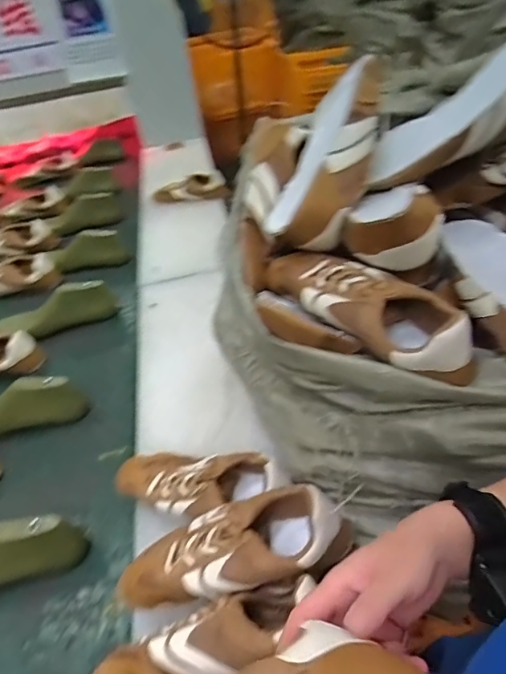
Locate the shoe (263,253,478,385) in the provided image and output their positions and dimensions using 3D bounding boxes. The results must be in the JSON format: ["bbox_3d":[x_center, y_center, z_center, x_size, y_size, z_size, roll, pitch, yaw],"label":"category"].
[{"bbox_3d":[0.120,-0.034,0.545,0.095,0.075,0.264,-35,49,-27],"label":"shoe"}]

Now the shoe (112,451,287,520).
[{"bbox_3d":[-0.072,0.201,0.674,0.246,0.077,0.105,5,44,13],"label":"shoe"}]

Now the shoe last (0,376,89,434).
[{"bbox_3d":[-0.436,0.136,0.869,0.253,0.095,0.065,-13,43,-6],"label":"shoe last"}]

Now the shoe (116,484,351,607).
[{"bbox_3d":[-0.024,0.231,0.546,0.273,0.089,0.099,-9,42,-1],"label":"shoe"}]

